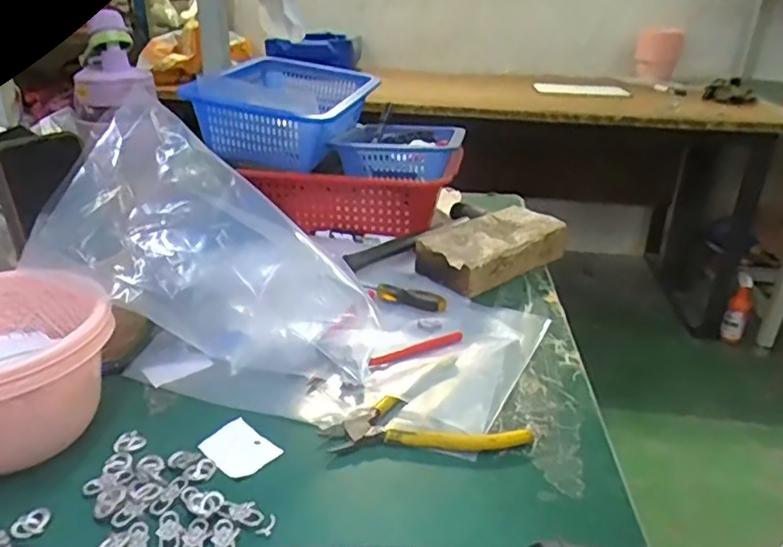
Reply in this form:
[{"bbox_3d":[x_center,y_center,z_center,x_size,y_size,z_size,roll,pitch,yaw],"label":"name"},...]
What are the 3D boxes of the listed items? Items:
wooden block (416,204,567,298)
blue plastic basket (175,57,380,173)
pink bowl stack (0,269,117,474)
[{"bbox_3d":[0.121,-0.035,0.731,0.187,0.039,0.096,-19,32,-39],"label":"wooden block"},{"bbox_3d":[-0.136,-0.221,0.823,0.171,0.094,0.247,5,25,9],"label":"blue plastic basket"},{"bbox_3d":[-0.278,0.067,0.430,0.129,0.091,0.141,22,32,37],"label":"pink bowl stack"}]

